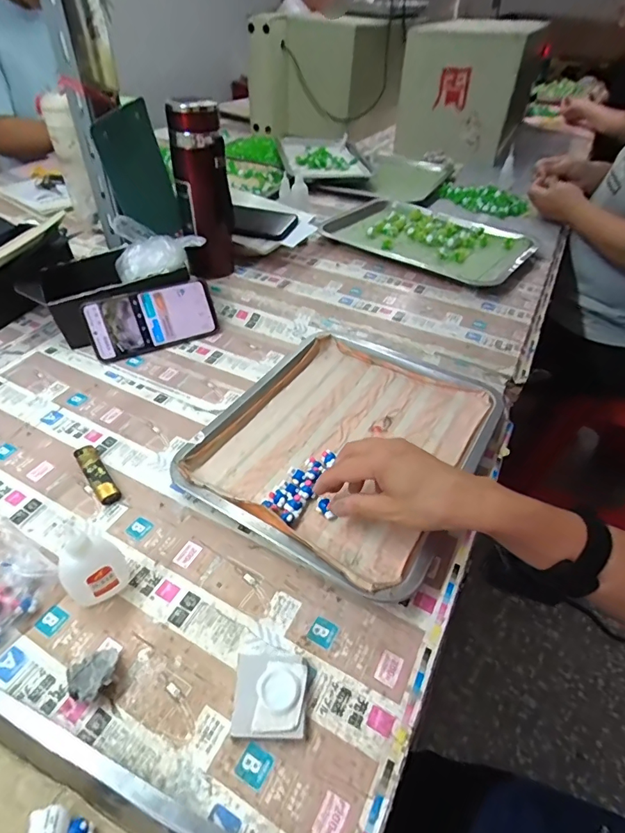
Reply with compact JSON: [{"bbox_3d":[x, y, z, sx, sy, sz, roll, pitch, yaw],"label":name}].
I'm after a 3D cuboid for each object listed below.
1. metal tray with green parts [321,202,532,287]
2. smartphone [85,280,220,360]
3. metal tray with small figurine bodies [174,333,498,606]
[{"bbox_3d":[0.207,-0.310,0.802,0.314,0.032,0.224,31,51,27],"label":"metal tray with green parts"},{"bbox_3d":[-0.214,-0.132,0.611,0.162,0.079,0.007,-21,17,-22],"label":"smartphone"},{"bbox_3d":[0.036,0.020,0.496,0.267,0.025,0.304,24,48,21],"label":"metal tray with small figurine bodies"}]

